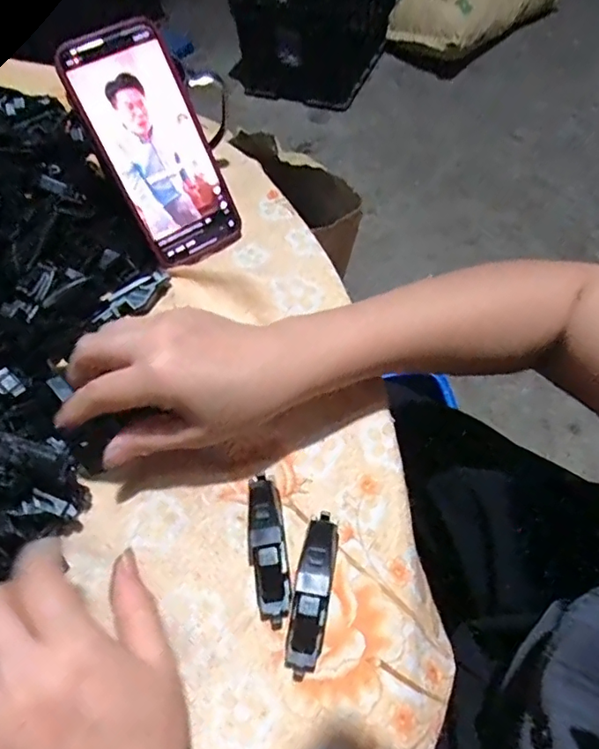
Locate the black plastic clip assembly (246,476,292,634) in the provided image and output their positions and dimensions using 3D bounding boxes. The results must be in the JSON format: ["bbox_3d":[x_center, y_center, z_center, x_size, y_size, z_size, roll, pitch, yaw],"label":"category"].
[{"bbox_3d":[-0.018,0.095,0.297,0.021,0.020,0.081,-9,60,-2],"label":"black plastic clip assembly"}]

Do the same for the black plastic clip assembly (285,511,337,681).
[{"bbox_3d":[0.008,0.116,0.284,0.018,0.020,0.082,9,61,8],"label":"black plastic clip assembly"}]

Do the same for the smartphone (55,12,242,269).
[{"bbox_3d":[-0.105,-0.167,0.394,0.078,0.166,0.014,-33,29,-15],"label":"smartphone"}]

